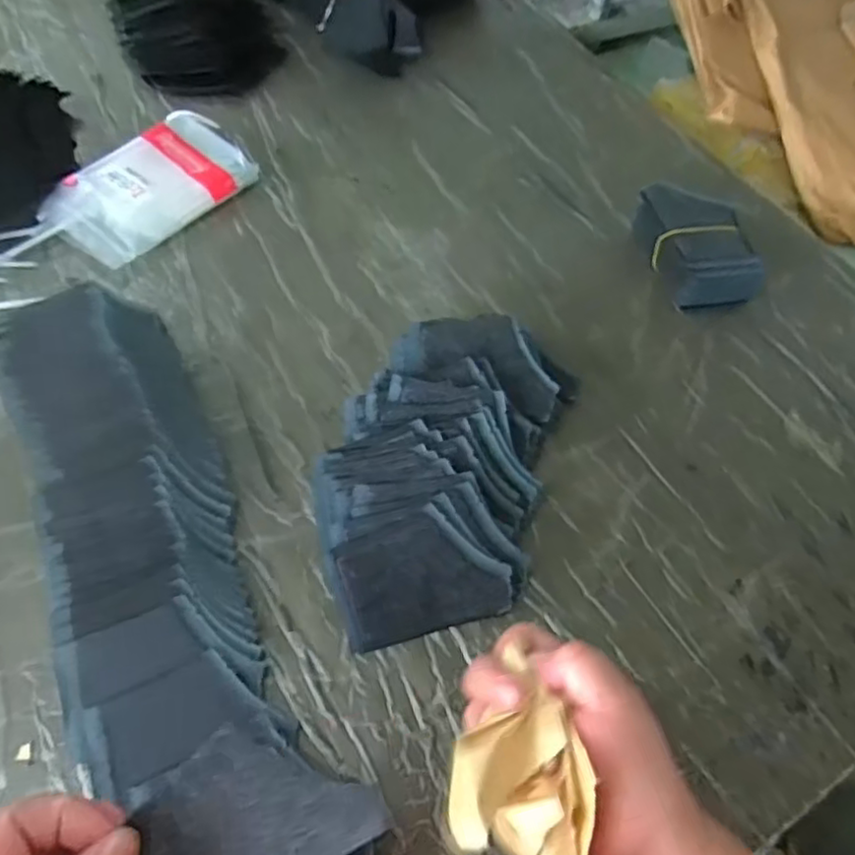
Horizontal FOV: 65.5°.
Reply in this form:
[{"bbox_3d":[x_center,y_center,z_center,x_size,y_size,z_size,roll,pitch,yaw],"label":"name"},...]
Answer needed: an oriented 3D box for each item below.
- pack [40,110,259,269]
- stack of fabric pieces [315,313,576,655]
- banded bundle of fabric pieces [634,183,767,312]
[{"bbox_3d":[-0.241,-0.213,0.587,0.097,0.031,0.174,35,61,17],"label":"pack"},{"bbox_3d":[0.009,0.023,0.445,0.139,0.049,0.234,17,58,6],"label":"stack of fabric pieces"},{"bbox_3d":[0.236,-0.157,0.581,0.083,0.047,0.111,-8,58,-10],"label":"banded bundle of fabric pieces"}]

